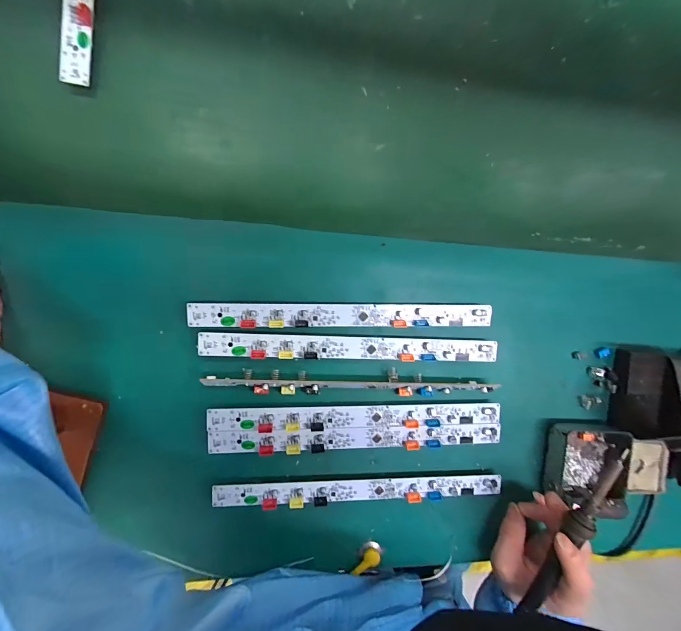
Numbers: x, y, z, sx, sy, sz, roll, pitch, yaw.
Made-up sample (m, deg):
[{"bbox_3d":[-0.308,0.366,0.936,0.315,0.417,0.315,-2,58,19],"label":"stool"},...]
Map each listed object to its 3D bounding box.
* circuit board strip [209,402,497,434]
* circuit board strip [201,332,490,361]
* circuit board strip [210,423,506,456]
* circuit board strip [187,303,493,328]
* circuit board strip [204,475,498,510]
[{"bbox_3d":[0.021,0.100,0.306,0.284,0.012,0.022,1,93,-8],"label":"circuit board strip"},{"bbox_3d":[0.016,0.031,0.299,0.285,0.007,0.023,2,93,-9],"label":"circuit board strip"},{"bbox_3d":[0.022,0.122,0.305,0.285,0.008,0.023,0,93,-8],"label":"circuit board strip"},{"bbox_3d":[0.008,0.000,0.296,0.285,0.006,0.022,0,93,-8],"label":"circuit board strip"},{"bbox_3d":[0.024,0.175,0.311,0.284,0.013,0.022,2,93,-9],"label":"circuit board strip"}]

